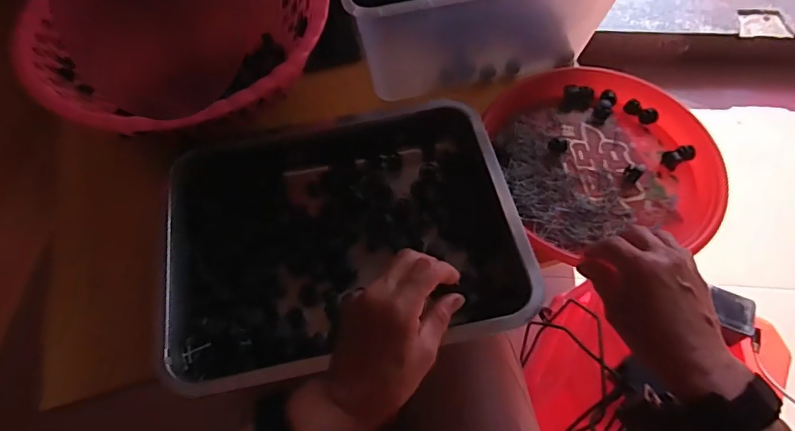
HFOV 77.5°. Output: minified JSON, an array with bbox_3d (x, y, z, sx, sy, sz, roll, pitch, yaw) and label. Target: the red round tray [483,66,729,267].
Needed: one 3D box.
[{"bbox_3d":[0.205,-0.060,0.501,0.203,0.032,0.208,0,61,1],"label":"red round tray"}]

